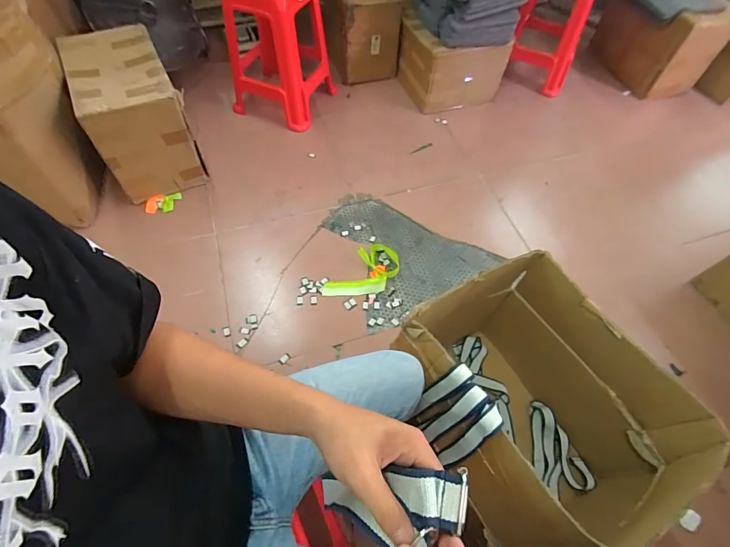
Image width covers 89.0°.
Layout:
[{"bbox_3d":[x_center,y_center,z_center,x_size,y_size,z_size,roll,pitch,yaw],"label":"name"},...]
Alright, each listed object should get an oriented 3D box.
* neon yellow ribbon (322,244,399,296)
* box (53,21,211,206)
[{"bbox_3d":[0.001,0.001,1.369,0.170,0.046,0.315,39,65,19],"label":"neon yellow ribbon"},{"bbox_3d":[-0.907,-0.641,1.498,0.319,0.404,0.524,-23,62,-16],"label":"box"}]

